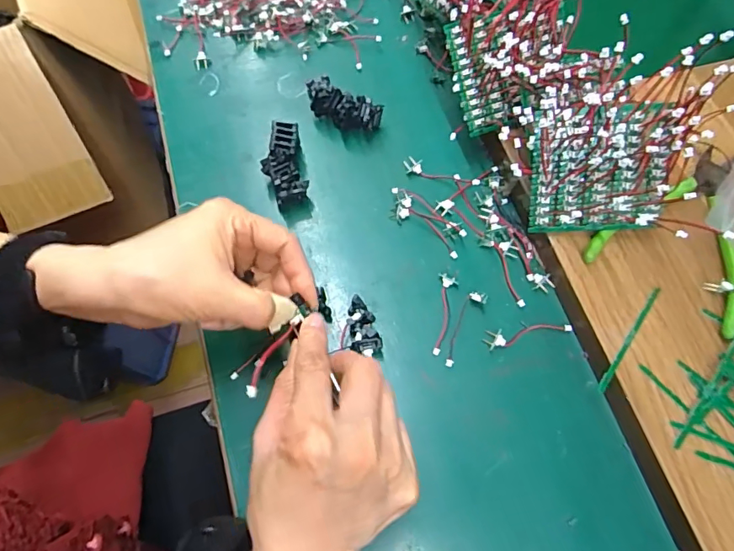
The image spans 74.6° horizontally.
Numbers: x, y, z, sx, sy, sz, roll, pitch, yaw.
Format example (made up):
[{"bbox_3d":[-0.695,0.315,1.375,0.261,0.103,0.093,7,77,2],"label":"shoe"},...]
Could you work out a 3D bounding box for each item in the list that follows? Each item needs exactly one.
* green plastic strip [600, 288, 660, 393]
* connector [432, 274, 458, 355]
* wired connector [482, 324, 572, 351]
[{"bbox_3d":[0.174,0.040,0.317,0.005,0.004,0.083,35,74,13],"label":"green plastic strip"},{"bbox_3d":[0.055,0.028,0.348,0.013,0.004,0.060,11,70,5],"label":"connector"},{"bbox_3d":[0.114,0.040,0.341,0.063,0.005,0.013,-12,70,-4],"label":"wired connector"}]

